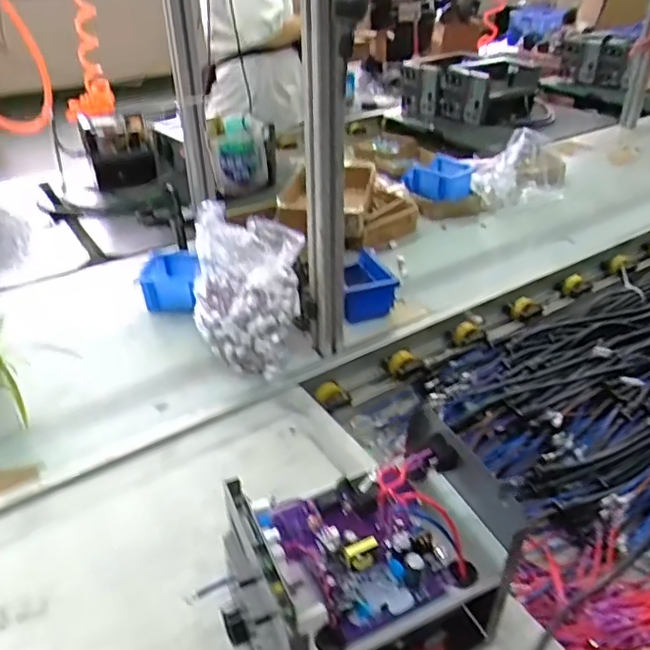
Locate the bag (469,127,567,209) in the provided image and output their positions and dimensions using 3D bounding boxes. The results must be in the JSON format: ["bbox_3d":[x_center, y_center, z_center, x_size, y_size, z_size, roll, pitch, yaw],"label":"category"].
[{"bbox_3d":[0.457,-0.364,1.378,0.206,0.159,0.102,-2,34,-2],"label":"bag"}]

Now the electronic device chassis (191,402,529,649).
[{"bbox_3d":[0.042,0.224,0.522,0.212,0.183,0.162,-17,38,-23],"label":"electronic device chassis"}]

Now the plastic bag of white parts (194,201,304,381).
[{"bbox_3d":[-0.116,-0.043,0.905,0.160,0.208,0.161,-5,34,-6],"label":"plastic bag of white parts"}]

